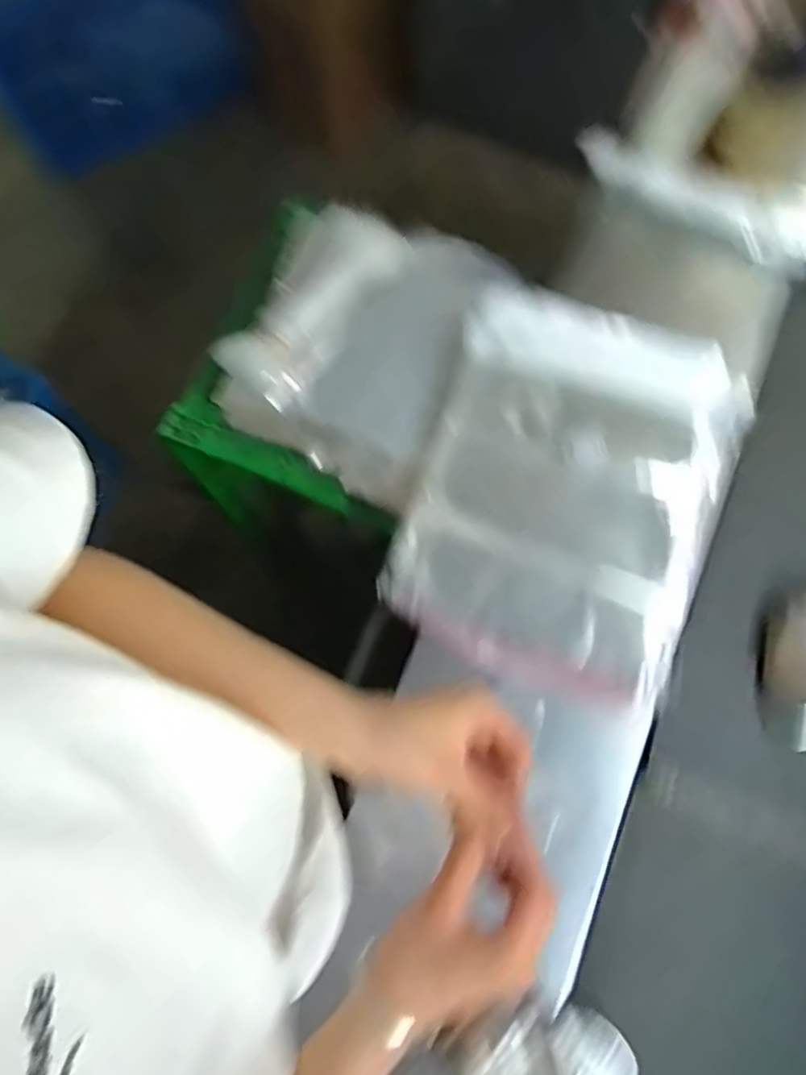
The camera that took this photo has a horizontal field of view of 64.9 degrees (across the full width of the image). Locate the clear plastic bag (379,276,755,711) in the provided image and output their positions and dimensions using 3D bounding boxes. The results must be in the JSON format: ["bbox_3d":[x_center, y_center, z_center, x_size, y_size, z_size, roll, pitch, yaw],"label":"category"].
[{"bbox_3d":[0.170,-0.056,0.648,0.296,0.039,0.386,21,77,5],"label":"clear plastic bag"}]

